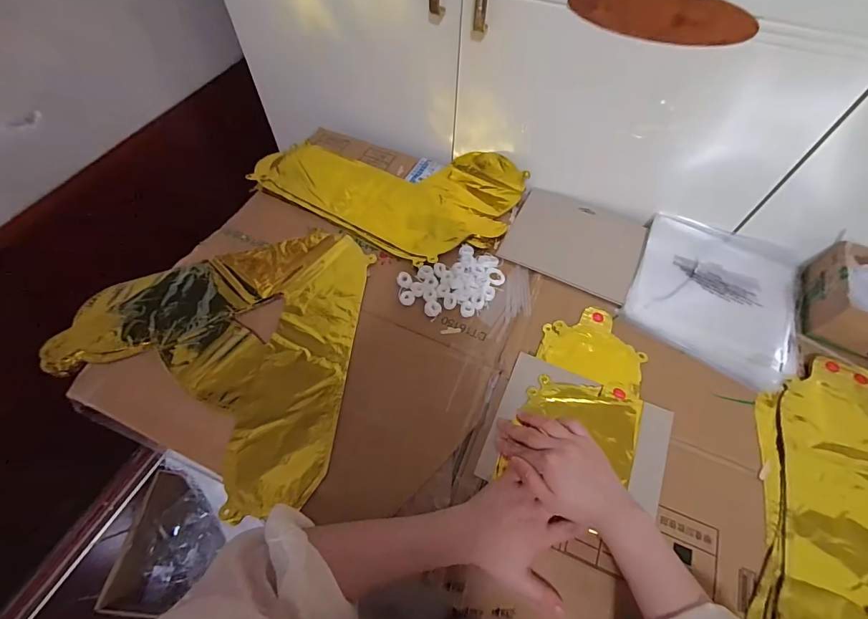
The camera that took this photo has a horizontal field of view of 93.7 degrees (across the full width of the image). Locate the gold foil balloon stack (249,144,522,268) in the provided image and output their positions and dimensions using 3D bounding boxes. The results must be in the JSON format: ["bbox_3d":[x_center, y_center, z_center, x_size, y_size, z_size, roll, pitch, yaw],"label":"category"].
[{"bbox_3d":[-0.076,-0.208,0.663,0.417,0.036,0.232,27,62,14],"label":"gold foil balloon stack"}]

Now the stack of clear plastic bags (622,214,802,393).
[{"bbox_3d":[0.396,-0.029,0.572,0.207,0.016,0.235,25,62,13],"label":"stack of clear plastic bags"}]

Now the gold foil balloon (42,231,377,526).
[{"bbox_3d":[-0.279,0.039,0.508,0.348,0.009,0.354,6,59,2],"label":"gold foil balloon"}]

